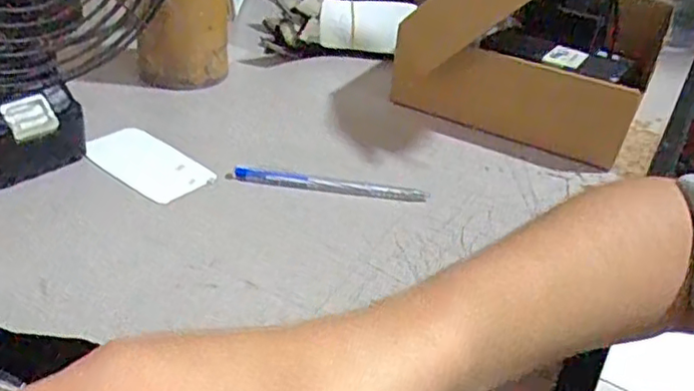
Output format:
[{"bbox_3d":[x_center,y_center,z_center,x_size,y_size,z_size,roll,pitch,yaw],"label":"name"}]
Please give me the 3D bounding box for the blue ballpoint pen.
[{"bbox_3d":[-0.011,-0.007,0.448,0.136,0.008,0.012,6,33,-1],"label":"blue ballpoint pen"}]

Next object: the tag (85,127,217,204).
[{"bbox_3d":[-0.145,-0.025,0.457,0.098,0.004,0.055,25,38,26],"label":"tag"}]

